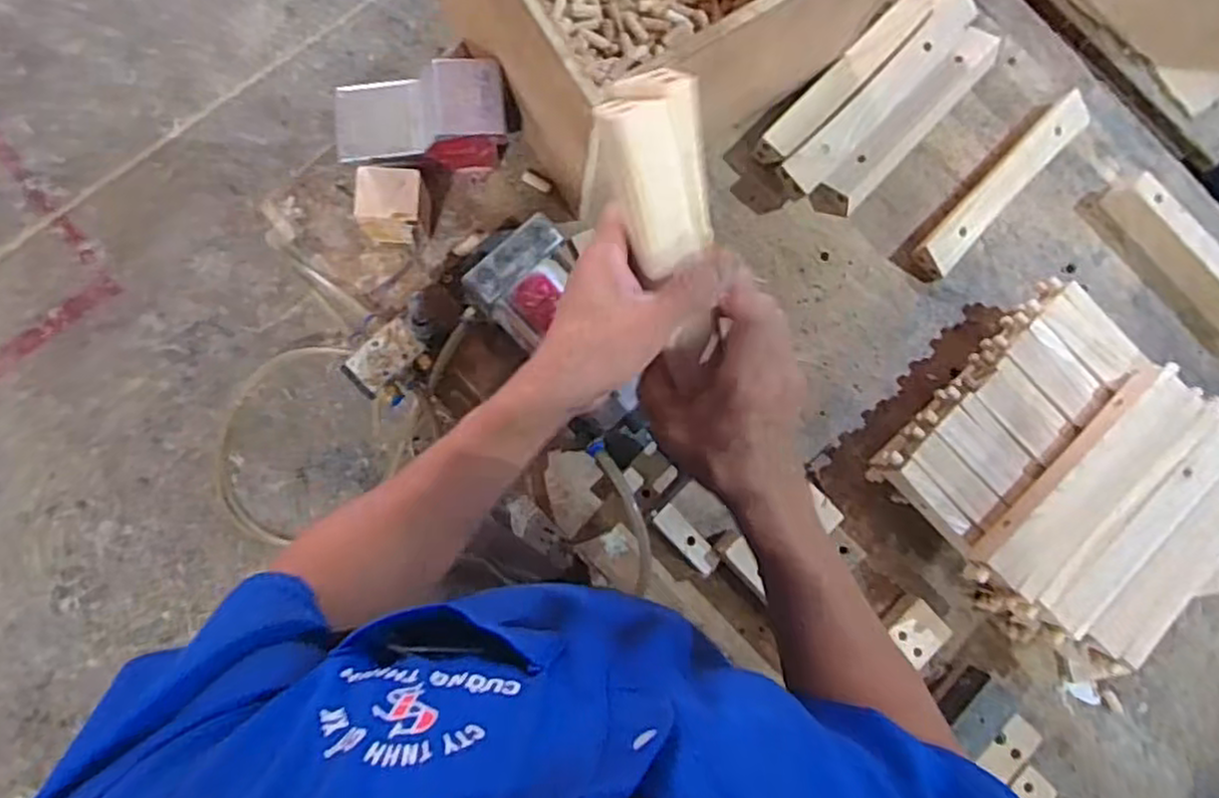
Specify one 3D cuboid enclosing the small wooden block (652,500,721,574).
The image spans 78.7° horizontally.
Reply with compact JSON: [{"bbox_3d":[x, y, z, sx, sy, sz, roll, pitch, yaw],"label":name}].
[{"bbox_3d":[0.075,0.134,0.711,0.024,0.010,0.075,-45,90,-7],"label":"small wooden block"}]

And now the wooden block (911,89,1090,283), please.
[{"bbox_3d":[0.417,-0.226,0.790,0.261,0.026,0.043,-44,90,-7],"label":"wooden block"}]

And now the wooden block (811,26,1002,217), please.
[{"bbox_3d":[0.316,-0.293,0.785,0.047,0.039,0.259,44,83,0],"label":"wooden block"}]

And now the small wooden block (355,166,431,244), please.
[{"bbox_3d":[-0.200,-0.177,0.700,0.065,0.077,0.056,-2,85,-5],"label":"small wooden block"}]

